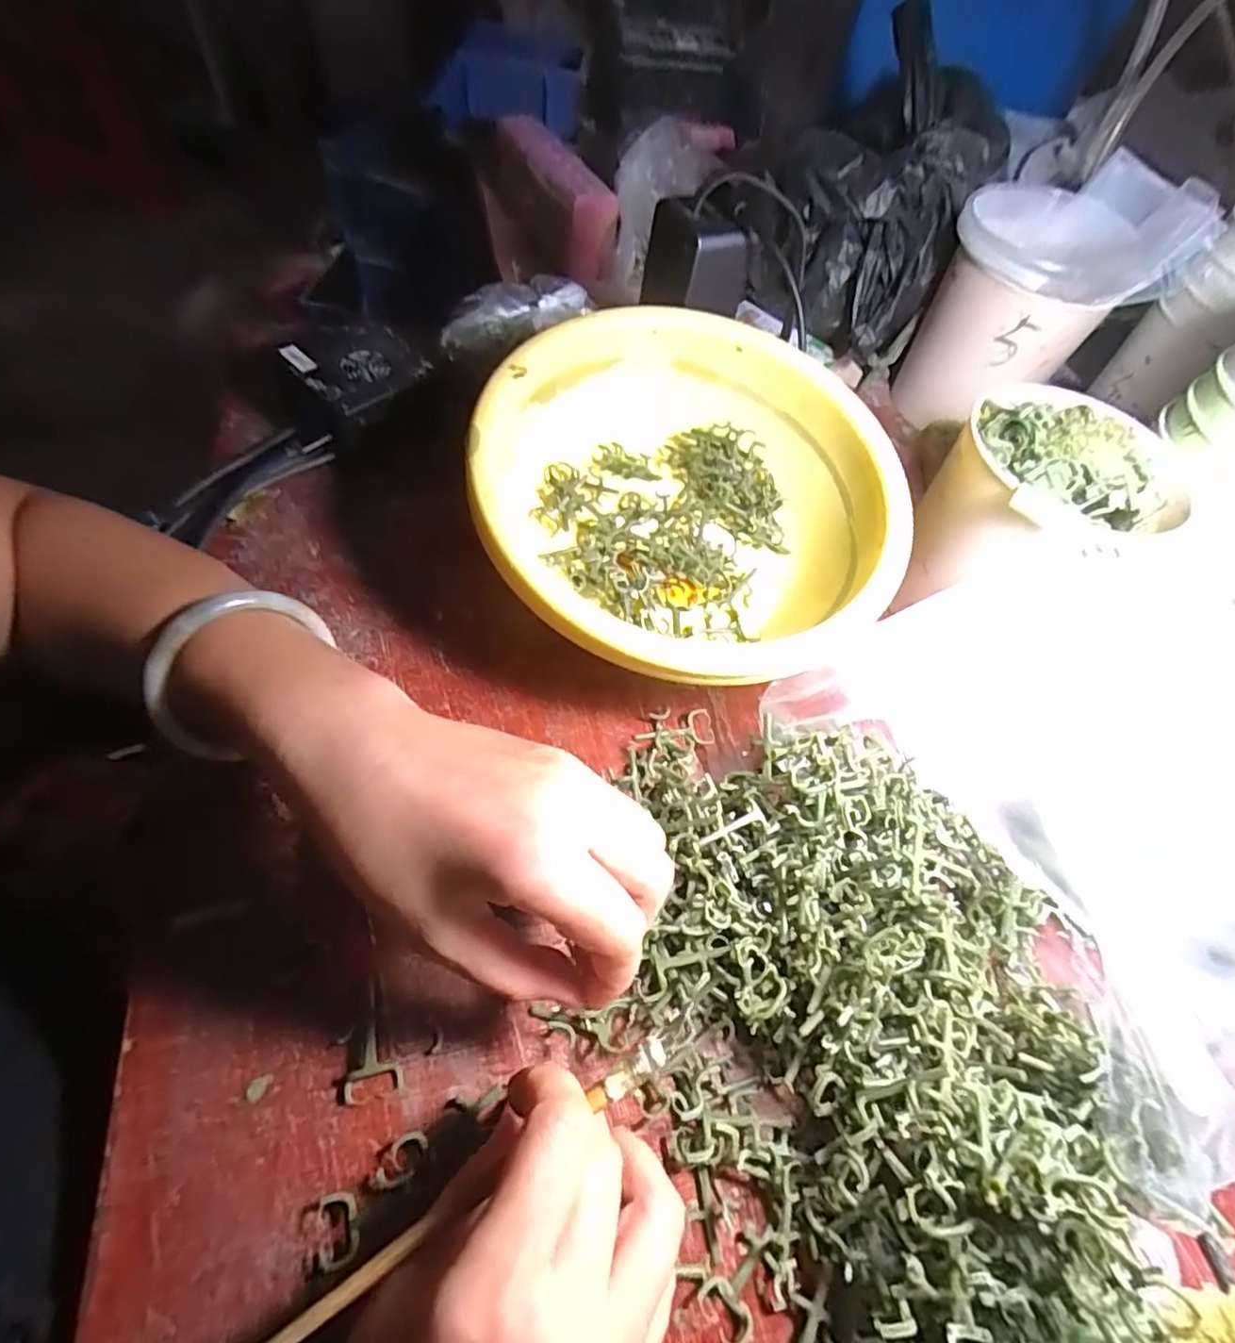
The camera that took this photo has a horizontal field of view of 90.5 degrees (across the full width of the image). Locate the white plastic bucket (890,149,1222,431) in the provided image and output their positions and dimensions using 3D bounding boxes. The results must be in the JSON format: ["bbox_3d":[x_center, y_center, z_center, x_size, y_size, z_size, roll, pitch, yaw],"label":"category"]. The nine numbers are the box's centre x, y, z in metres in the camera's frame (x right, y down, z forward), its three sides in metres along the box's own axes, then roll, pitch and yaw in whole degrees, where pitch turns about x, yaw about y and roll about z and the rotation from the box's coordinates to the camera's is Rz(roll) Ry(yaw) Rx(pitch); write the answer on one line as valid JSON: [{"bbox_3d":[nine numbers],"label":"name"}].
[{"bbox_3d":[0.311,-0.271,0.459,0.135,0.149,0.123,0,61,0],"label":"white plastic bucket"}]

